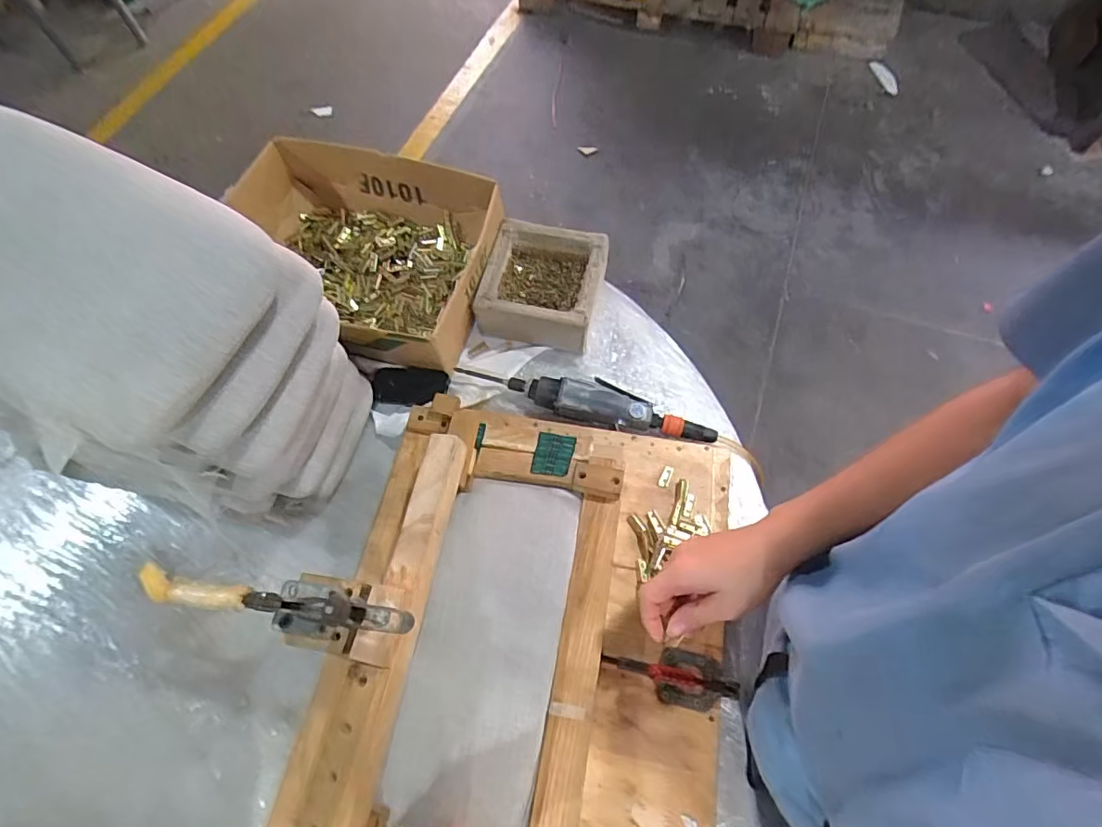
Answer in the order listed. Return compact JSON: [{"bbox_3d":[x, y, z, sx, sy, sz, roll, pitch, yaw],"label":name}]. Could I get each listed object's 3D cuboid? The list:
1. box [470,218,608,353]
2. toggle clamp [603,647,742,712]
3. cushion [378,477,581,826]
[{"bbox_3d":[-0.010,-0.191,0.787,0.169,0.071,0.172,13,67,8],"label":"box"},{"bbox_3d":[0.126,0.278,0.554,0.145,0.067,0.058,8,66,6],"label":"toggle clamp"},{"bbox_3d":[-0.067,0.241,0.566,0.145,0.029,0.349,8,63,6],"label":"cushion"}]

